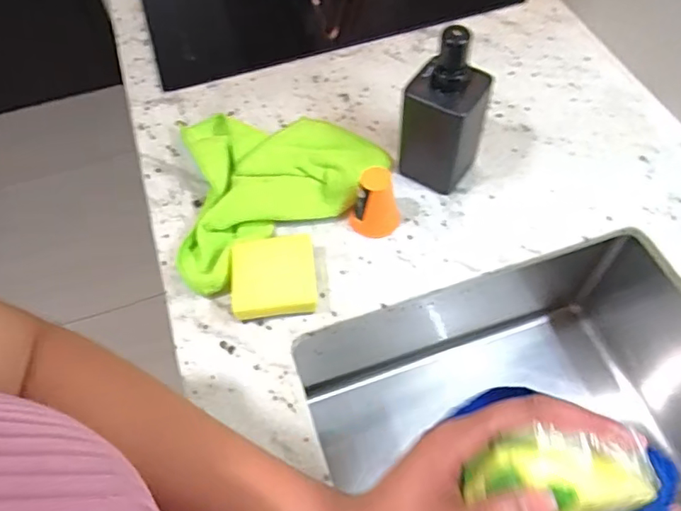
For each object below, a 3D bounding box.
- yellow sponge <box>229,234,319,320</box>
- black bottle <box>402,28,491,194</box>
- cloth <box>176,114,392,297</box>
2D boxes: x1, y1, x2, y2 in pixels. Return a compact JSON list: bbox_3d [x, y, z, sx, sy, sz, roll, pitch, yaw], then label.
[{"bbox_3d":[-0.064,0.021,0.530,0.078,0.029,0.075,-7,57,-2],"label":"yellow sponge"},{"bbox_3d":[0.102,-0.143,0.544,0.075,0.169,0.064,17,60,13],"label":"black bottle"},{"bbox_3d":[-0.088,-0.093,0.606,0.245,0.029,0.211,-30,61,-16],"label":"cloth"}]

